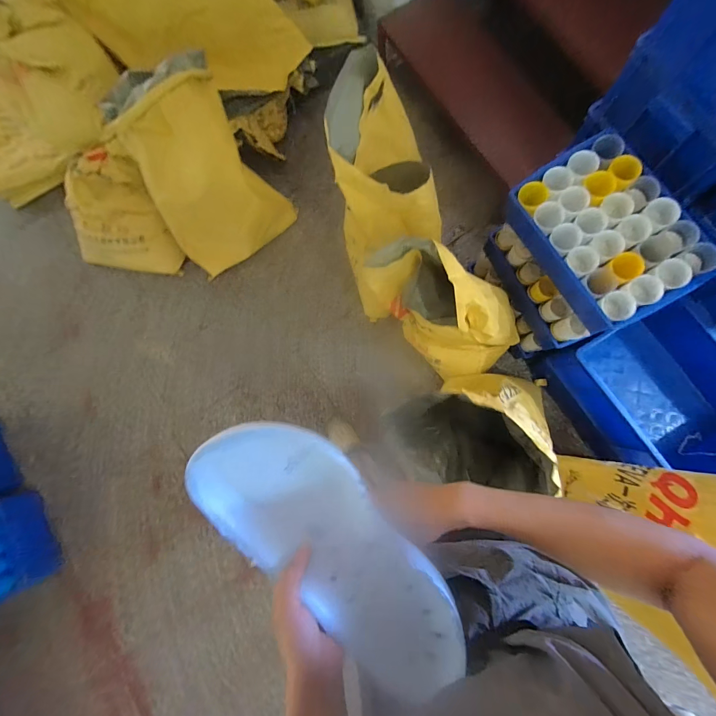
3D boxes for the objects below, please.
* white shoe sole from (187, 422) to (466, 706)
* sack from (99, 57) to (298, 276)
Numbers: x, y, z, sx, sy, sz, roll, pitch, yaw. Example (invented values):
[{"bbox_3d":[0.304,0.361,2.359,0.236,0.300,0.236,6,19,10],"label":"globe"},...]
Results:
[{"bbox_3d":[-0.025,0.187,0.322,0.127,0.043,0.305,-44,88,-3],"label":"white shoe sole"},{"bbox_3d":[-0.576,-0.666,1.224,0.459,0.620,0.180,-31,45,3],"label":"sack"}]

